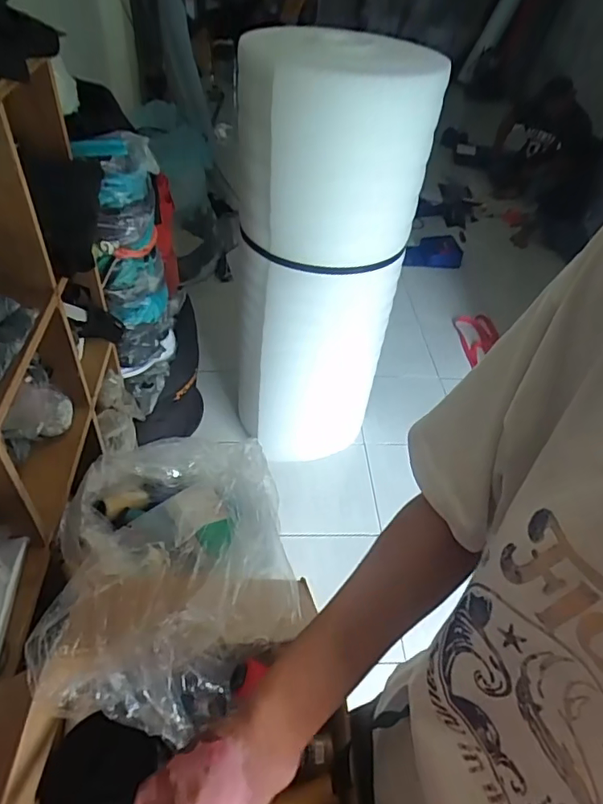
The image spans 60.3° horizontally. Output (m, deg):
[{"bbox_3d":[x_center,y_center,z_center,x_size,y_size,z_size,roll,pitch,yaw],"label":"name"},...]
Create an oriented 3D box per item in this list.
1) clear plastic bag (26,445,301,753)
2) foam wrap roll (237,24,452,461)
[{"bbox_3d":[-0.212,0.234,0.838,0.361,0.247,0.538,-2,24,-9],"label":"clear plastic bag"},{"bbox_3d":[0.041,-0.350,1.584,0.475,1.226,0.436,13,44,7],"label":"foam wrap roll"}]

